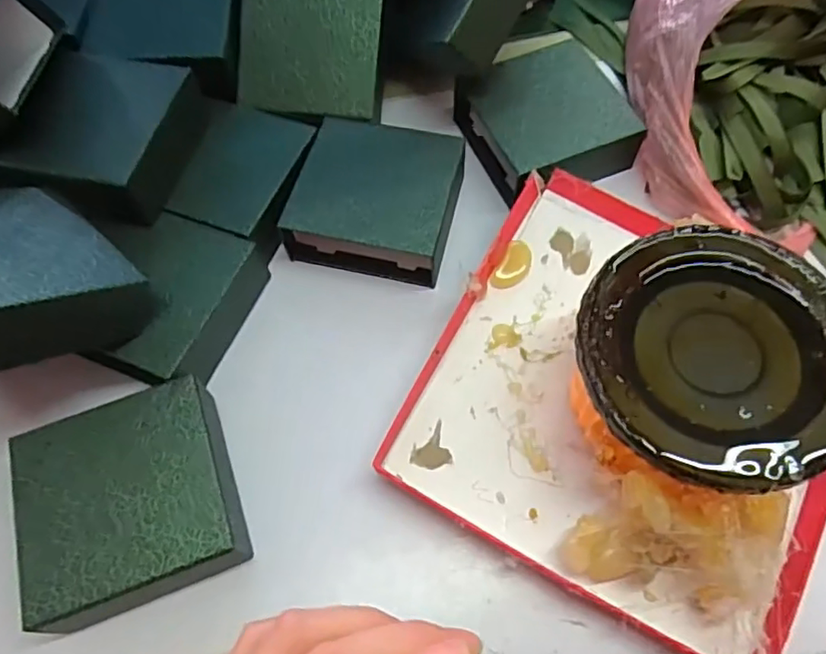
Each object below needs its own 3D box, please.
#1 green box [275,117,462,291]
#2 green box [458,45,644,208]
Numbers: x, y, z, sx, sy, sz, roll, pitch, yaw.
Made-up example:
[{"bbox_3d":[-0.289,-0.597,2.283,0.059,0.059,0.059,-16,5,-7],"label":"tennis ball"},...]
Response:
[{"bbox_3d":[-0.021,-0.081,0.373,0.096,0.037,0.093,15,69,6],"label":"green box"},{"bbox_3d":[0.088,-0.136,0.401,0.098,0.041,0.100,-24,70,-9],"label":"green box"}]

